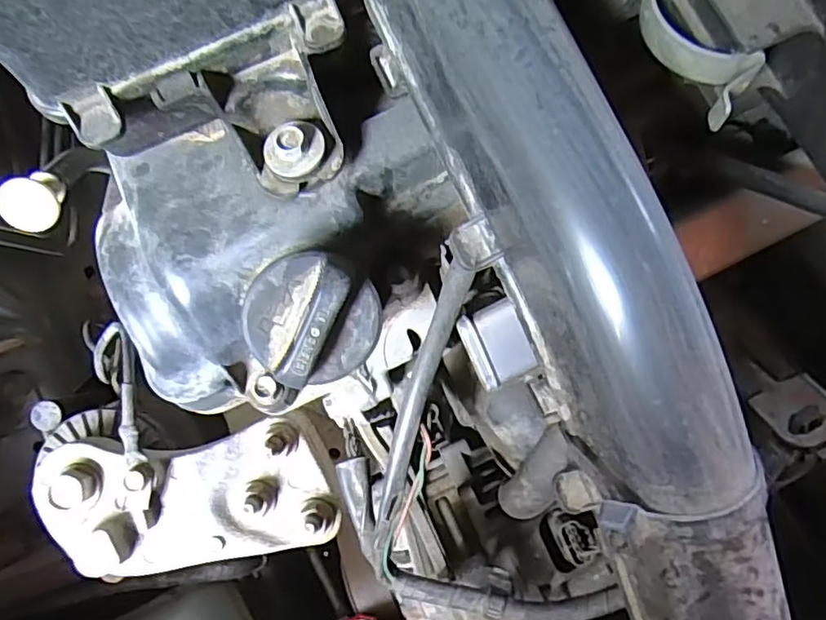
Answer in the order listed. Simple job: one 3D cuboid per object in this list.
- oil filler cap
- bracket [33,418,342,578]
[{"bbox_3d":[-0.035,0.004,0.203,0.044,0.023,0.044,0,89,-2],"label":"oil filler cap"},{"bbox_3d":[-0.110,0.093,0.290,0.136,0.027,0.062,-6,89,-2],"label":"bracket"}]

